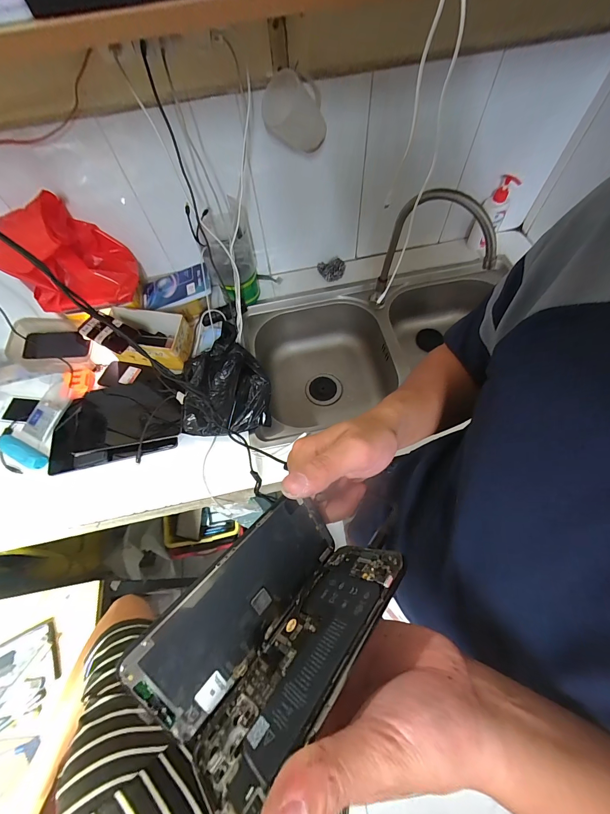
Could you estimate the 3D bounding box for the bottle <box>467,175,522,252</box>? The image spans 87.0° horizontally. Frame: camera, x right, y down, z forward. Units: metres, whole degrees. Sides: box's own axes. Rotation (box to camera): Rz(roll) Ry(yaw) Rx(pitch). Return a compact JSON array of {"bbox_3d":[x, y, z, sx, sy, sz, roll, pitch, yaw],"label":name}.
[{"bbox_3d":[0.481,-0.493,0.835,0.069,0.189,0.050,10,65,9],"label":"bottle"}]

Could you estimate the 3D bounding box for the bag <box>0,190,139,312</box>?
[{"bbox_3d":[-0.502,-0.322,0.676,0.204,0.214,0.114,-14,63,-3],"label":"bag"}]

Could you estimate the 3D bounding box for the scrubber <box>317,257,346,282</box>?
[{"bbox_3d":[0.072,-0.380,0.881,0.061,0.054,0.066,-1,63,3],"label":"scrubber"}]

